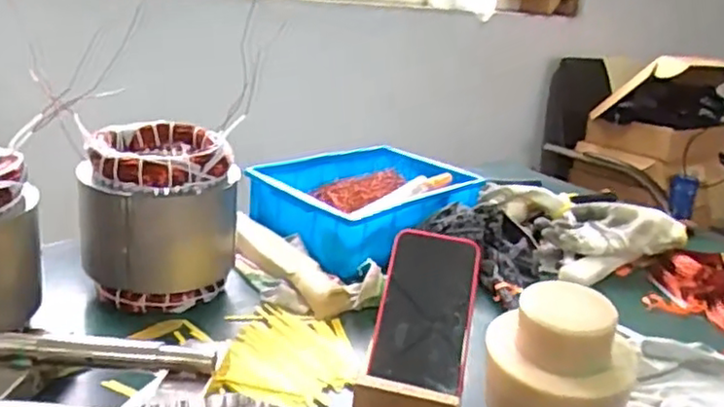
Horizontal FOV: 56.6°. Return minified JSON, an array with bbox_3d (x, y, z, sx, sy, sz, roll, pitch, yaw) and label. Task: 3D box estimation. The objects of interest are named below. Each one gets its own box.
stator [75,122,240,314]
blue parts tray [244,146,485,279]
[{"bbox_3d":[-0.209,0.011,0.707,0.150,0.161,0.146,1,21,-16],"label":"stator"},{"bbox_3d":[0.011,-0.002,0.916,0.218,0.078,0.291,22,25,37],"label":"blue parts tray"}]

